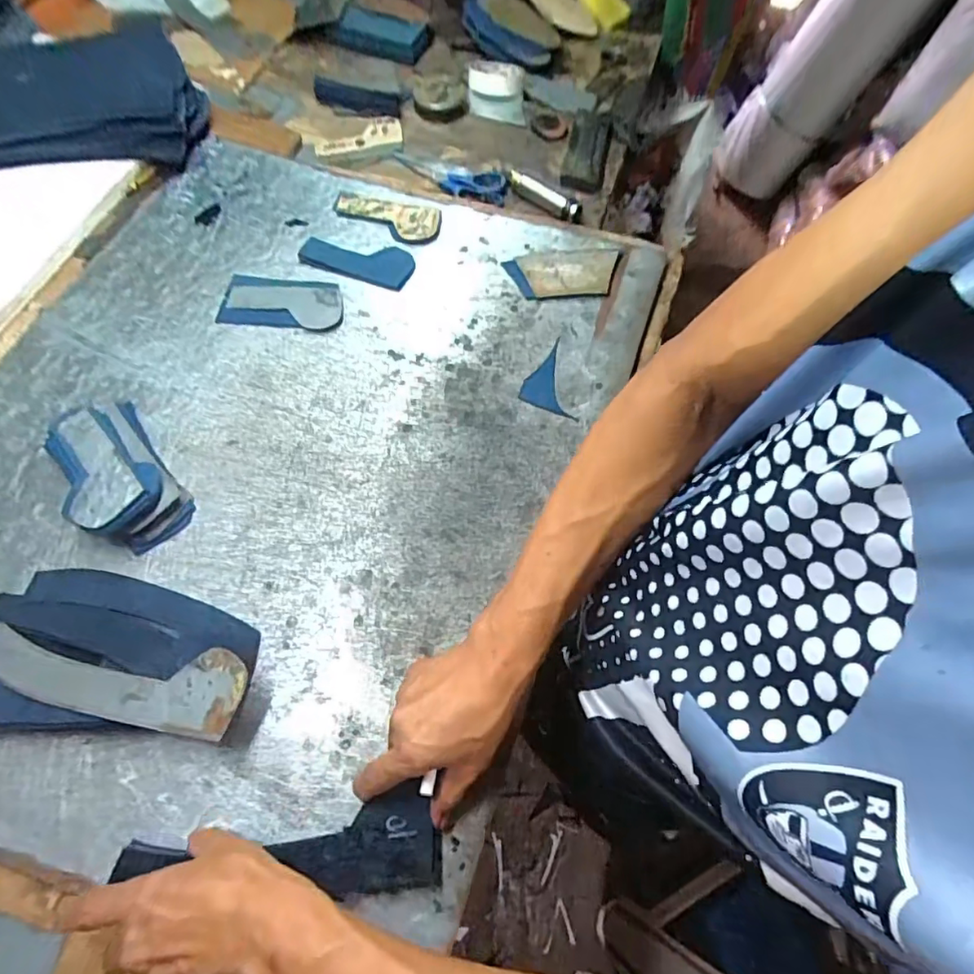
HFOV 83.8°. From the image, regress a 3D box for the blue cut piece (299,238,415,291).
[{"bbox_3d":[-0.152,-0.269,0.637,0.127,0.007,0.056,16,66,6],"label":"blue cut piece"}]

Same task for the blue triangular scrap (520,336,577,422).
[{"bbox_3d":[0.060,-0.111,0.572,0.052,0.010,0.095,-8,66,-5],"label":"blue triangular scrap"}]

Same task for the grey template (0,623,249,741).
[{"bbox_3d":[-0.294,0.146,0.416,0.217,0.009,0.059,7,66,4],"label":"grey template"}]

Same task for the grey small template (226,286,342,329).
[{"bbox_3d":[-0.229,-0.204,0.610,0.131,0.004,0.053,4,70,5],"label":"grey small template"}]

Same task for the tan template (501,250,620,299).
[{"bbox_3d":[0.087,-0.247,0.626,0.125,0.011,0.061,-4,70,3],"label":"tan template"}]

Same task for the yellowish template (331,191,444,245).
[{"bbox_3d":[-0.125,-0.333,0.668,0.137,0.009,0.062,17,67,6],"label":"yellowish template"}]

